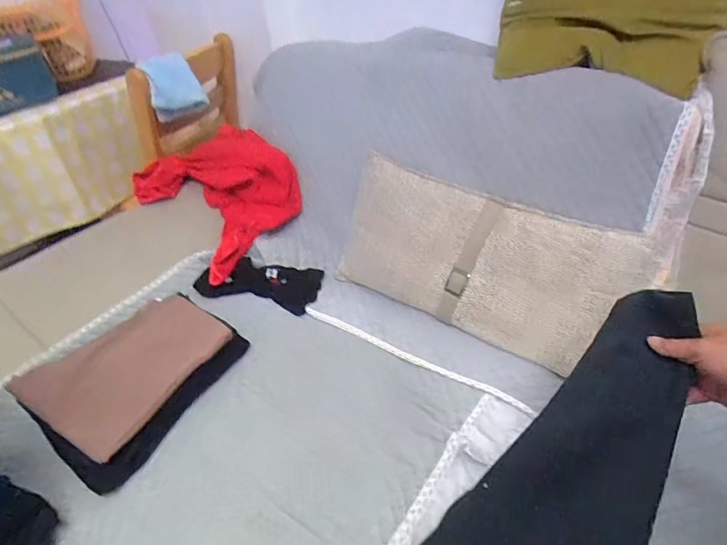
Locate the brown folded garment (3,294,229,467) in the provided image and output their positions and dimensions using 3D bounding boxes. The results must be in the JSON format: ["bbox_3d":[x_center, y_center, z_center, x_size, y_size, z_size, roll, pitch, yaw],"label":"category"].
[{"bbox_3d":[-0.428,0.161,0.855,0.229,0.067,0.321,20,46,31],"label":"brown folded garment"}]

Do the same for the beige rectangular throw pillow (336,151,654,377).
[{"bbox_3d":[0.225,-0.024,0.960,0.601,0.283,0.067,23,8,25],"label":"beige rectangular throw pillow"}]

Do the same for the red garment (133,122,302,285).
[{"bbox_3d":[-0.388,-0.208,1.232,0.385,0.207,0.320,26,49,35],"label":"red garment"}]

